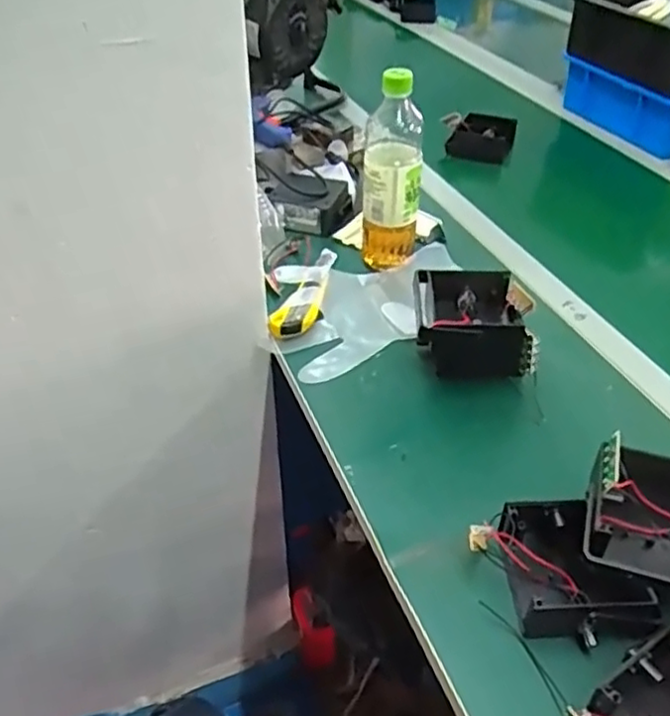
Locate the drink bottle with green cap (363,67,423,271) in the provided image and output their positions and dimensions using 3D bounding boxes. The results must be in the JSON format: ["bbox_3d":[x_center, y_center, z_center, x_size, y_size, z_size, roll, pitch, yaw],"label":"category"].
[{"bbox_3d":[0.063,-0.200,0.739,0.061,0.218,0.056,1,41,2],"label":"drink bottle with green cap"}]

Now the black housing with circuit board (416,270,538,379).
[{"bbox_3d":[0.133,-0.026,0.647,0.109,0.076,0.096,2,41,4],"label":"black housing with circuit board"}]

